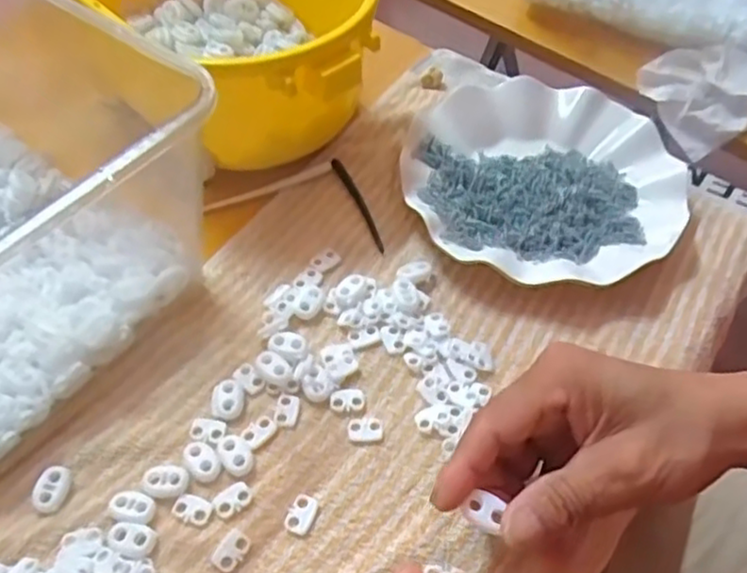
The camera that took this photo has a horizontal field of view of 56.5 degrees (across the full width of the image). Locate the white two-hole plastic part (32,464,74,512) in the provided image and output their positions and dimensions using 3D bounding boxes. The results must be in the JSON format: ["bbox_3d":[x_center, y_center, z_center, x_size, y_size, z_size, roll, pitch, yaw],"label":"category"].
[{"bbox_3d":[-0.157,0.099,0.339,0.015,0.007,0.022,18,54,11],"label":"white two-hole plastic part"}]

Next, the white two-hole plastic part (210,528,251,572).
[{"bbox_3d":[-0.066,0.124,0.326,0.013,0.004,0.018,26,56,17],"label":"white two-hole plastic part"}]

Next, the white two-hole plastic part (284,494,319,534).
[{"bbox_3d":[-0.035,0.111,0.338,0.013,0.004,0.019,20,55,13],"label":"white two-hole plastic part"}]

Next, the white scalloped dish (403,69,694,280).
[{"bbox_3d":[0.112,-0.073,0.467,0.177,0.024,0.180,1,53,-1],"label":"white scalloped dish"}]

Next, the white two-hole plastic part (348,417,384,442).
[{"bbox_3d":[-0.004,0.075,0.365,0.018,0.004,0.013,-2,53,-3],"label":"white two-hole plastic part"}]

